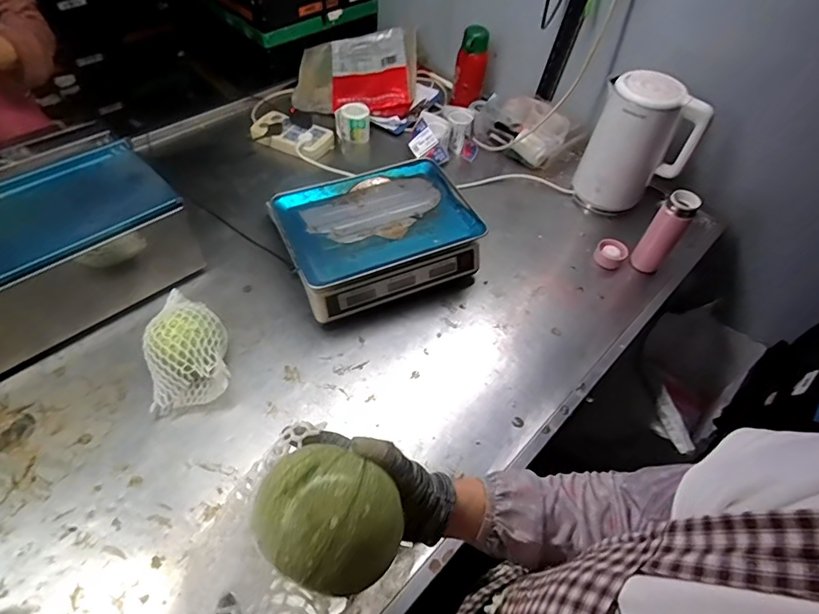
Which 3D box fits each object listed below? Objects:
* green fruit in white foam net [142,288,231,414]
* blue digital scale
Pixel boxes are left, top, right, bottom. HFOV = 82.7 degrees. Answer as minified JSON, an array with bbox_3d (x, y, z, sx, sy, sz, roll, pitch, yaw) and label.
[{"bbox_3d":[-0.334,0.059,0.705,0.107,0.103,0.163,-11,55,-13],"label":"green fruit in white foam net"},{"bbox_3d":[-0.062,-0.129,0.857,0.327,0.111,0.251,-18,57,-18],"label":"blue digital scale"}]

